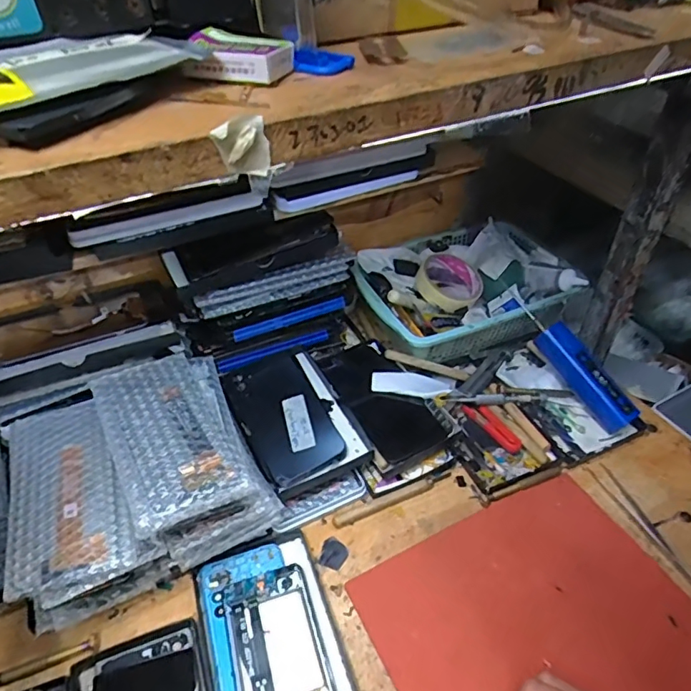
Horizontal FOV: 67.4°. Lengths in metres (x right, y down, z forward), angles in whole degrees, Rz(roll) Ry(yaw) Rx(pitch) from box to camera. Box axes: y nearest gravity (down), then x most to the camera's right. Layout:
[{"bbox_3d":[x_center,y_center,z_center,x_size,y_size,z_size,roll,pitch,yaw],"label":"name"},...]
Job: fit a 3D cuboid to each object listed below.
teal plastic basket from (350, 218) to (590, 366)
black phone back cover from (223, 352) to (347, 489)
[{"bbox_3d":[0.157,-0.077,0.698,0.266,0.080,0.193,-18,44,-14],"label":"teal plastic basket"},{"bbox_3d":[-0.069,0.071,0.558,0.089,0.013,0.162,-25,50,-13],"label":"black phone back cover"}]

